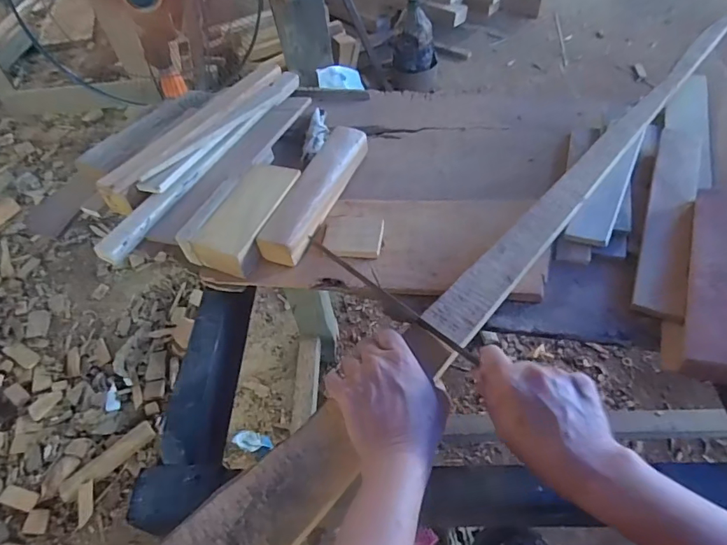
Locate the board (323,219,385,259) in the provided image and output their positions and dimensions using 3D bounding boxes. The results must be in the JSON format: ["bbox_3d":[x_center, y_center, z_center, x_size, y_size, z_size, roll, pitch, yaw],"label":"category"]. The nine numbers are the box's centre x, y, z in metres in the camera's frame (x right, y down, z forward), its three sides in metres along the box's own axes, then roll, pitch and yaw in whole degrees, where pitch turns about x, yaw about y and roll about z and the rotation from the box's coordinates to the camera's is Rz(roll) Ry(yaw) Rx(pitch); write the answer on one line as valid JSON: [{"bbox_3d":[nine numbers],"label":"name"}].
[{"bbox_3d":[-0.011,-0.042,0.548,0.067,0.009,0.062,-2,51,6],"label":"board"}]

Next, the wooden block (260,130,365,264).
[{"bbox_3d":[-0.056,-0.103,0.590,0.049,0.034,0.227,13,54,17],"label":"wooden block"}]

